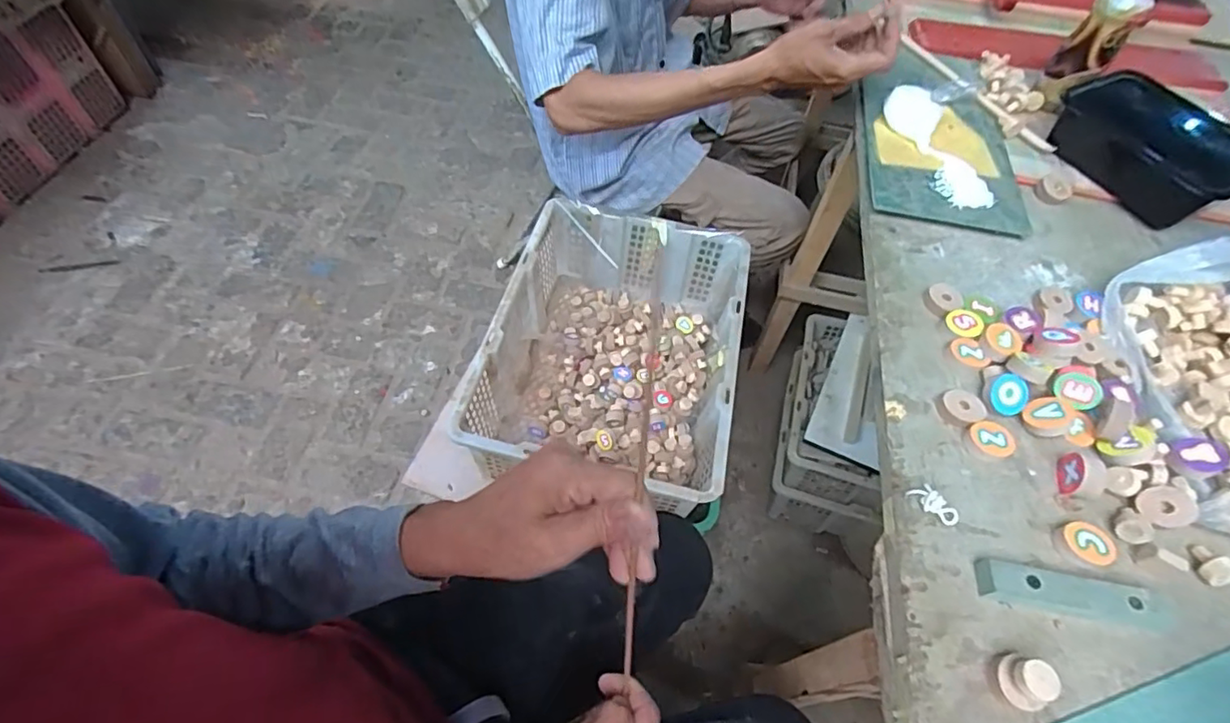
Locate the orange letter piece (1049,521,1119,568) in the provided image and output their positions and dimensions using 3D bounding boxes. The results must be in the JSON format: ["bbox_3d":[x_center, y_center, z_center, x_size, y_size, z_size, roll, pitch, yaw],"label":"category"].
[{"bbox_3d":[0.302,0.118,0.367,0.030,0.013,0.026,0,56,-5],"label":"orange letter piece"}]

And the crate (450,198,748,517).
[{"bbox_3d":[0.001,-0.010,0.883,0.342,0.164,0.469,12,56,3],"label":"crate"}]

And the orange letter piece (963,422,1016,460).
[{"bbox_3d":[0.266,0.057,0.406,0.025,0.014,0.027,2,56,-3],"label":"orange letter piece"}]

